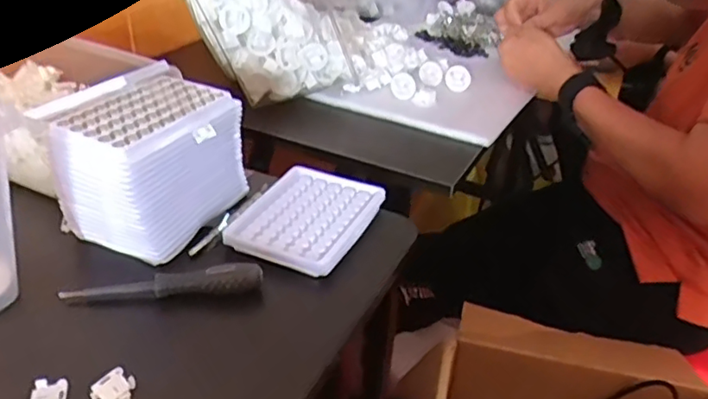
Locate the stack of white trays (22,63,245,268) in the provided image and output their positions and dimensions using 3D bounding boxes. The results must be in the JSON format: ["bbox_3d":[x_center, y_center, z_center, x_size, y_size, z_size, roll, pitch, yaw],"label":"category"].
[{"bbox_3d":[-0.170,-0.029,0.520,0.103,0.112,0.129,19,36,23],"label":"stack of white trays"}]

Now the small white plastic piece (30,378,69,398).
[{"bbox_3d":[-0.190,0.122,0.379,0.022,0.006,0.022,-6,34,-15],"label":"small white plastic piece"}]

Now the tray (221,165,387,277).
[{"bbox_3d":[-0.040,0.014,0.538,0.104,0.011,0.134,18,35,21],"label":"tray"}]

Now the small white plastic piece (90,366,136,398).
[{"bbox_3d":[-0.151,0.120,0.382,0.025,0.009,0.024,-26,43,-38],"label":"small white plastic piece"}]

